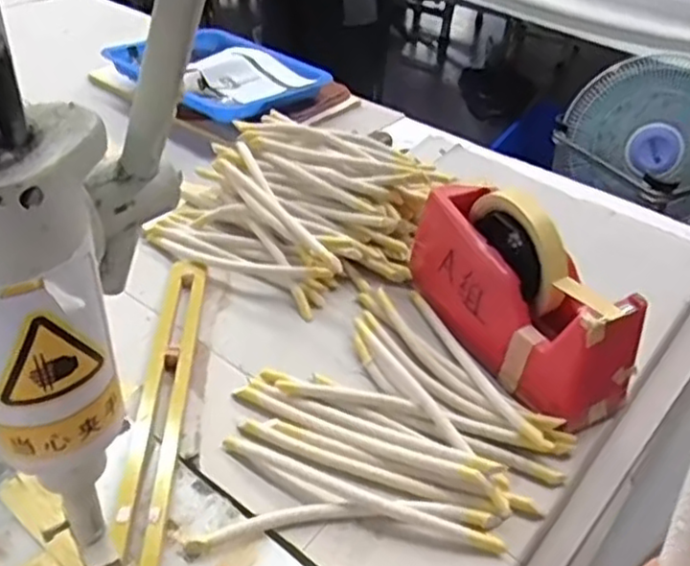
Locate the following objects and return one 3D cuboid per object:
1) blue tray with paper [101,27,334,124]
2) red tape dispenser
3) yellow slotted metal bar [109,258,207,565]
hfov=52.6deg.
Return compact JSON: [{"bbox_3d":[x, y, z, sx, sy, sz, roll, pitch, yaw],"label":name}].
[{"bbox_3d":[-0.184,-0.302,1.012,0.266,0.034,0.227,33,46,31],"label":"blue tray with paper"},{"bbox_3d":[0.134,-0.001,0.537,0.069,0.113,0.202,-18,44,-27],"label":"red tape dispenser"},{"bbox_3d":[-0.130,0.078,0.501,0.032,0.013,0.309,2,38,-5],"label":"yellow slotted metal bar"}]

